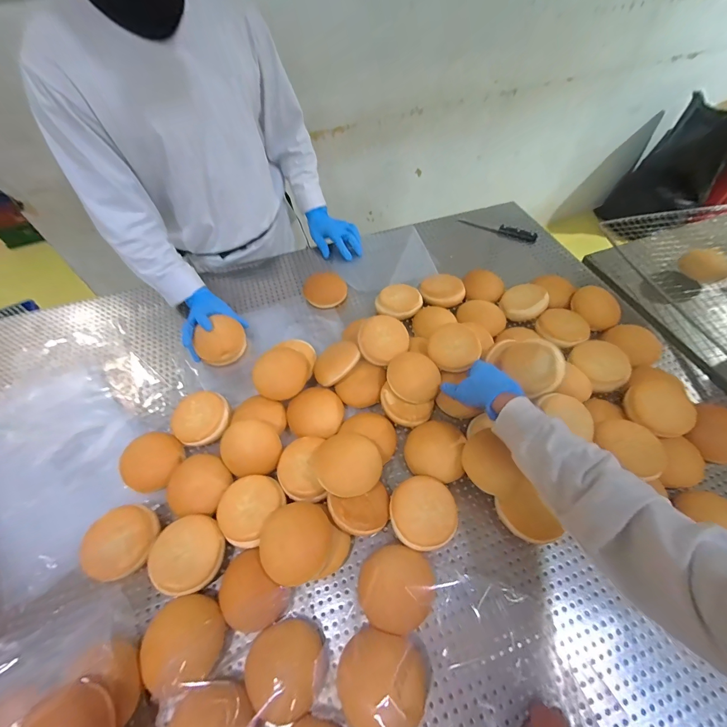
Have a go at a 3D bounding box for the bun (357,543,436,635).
[{"bbox_3d":[0.046,0.298,0.462,0.103,0.049,0.095,-1,56,2],"label":"bun"}]

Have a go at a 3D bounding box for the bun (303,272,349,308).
[{"bbox_3d":[-0.091,-0.175,0.807,0.099,0.024,0.091,-1,56,2],"label":"bun"}]

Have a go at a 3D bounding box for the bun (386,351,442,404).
[{"bbox_3d":[0.090,0.024,0.611,0.092,0.029,0.093,-1,56,2],"label":"bun"}]

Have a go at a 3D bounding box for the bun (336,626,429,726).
[{"bbox_3d":[0.024,0.375,0.404,0.106,0.059,0.090,8,57,8],"label":"bun"}]

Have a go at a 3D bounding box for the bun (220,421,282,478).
[{"bbox_3d":[-0.189,0.142,0.566,0.095,0.030,0.095,0,76,0],"label":"bun"}]

